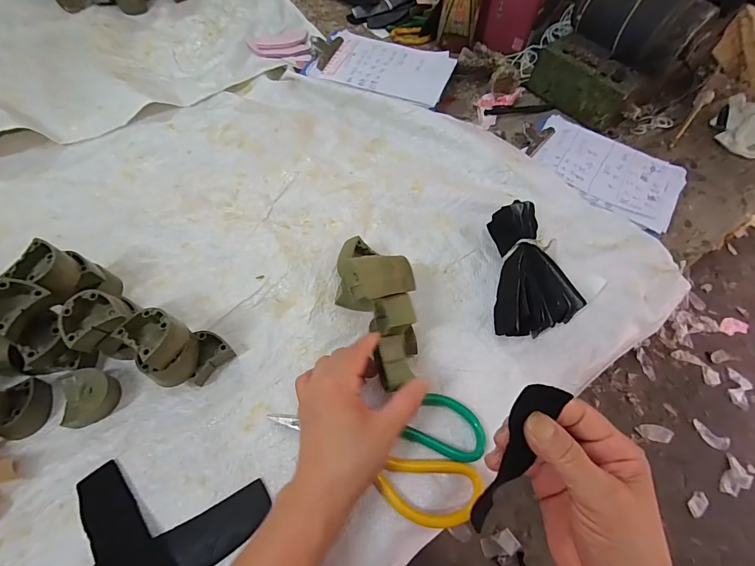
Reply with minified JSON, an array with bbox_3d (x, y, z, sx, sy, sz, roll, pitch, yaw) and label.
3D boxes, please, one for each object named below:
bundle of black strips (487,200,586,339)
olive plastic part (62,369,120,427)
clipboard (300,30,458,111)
[{"bbox_3d":[0.171,-0.017,0.413,0.076,0.046,0.159,4,61,0],"label":"bundle of black strips"},{"bbox_3d":[-0.258,0.103,0.336,0.040,0.027,0.048,-17,62,-14],"label":"olive plastic part"},{"bbox_3d":[0.005,-0.357,0.600,0.230,0.016,0.153,20,59,8],"label":"clipboard"}]

